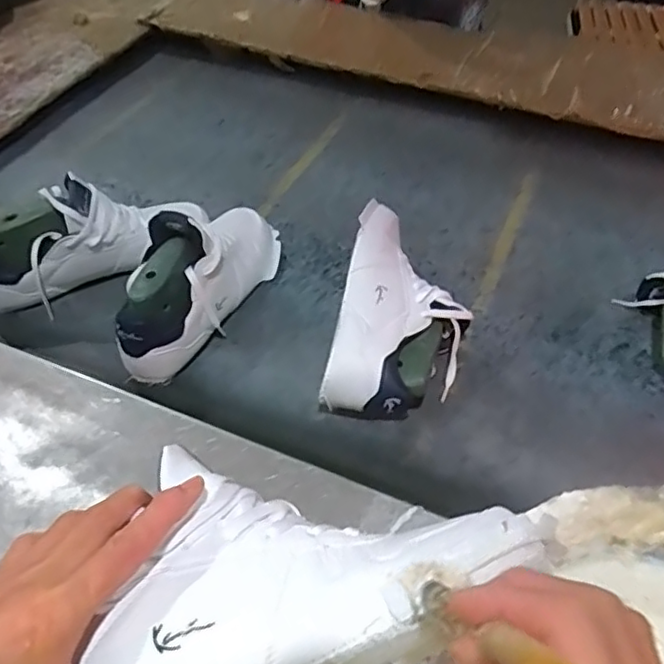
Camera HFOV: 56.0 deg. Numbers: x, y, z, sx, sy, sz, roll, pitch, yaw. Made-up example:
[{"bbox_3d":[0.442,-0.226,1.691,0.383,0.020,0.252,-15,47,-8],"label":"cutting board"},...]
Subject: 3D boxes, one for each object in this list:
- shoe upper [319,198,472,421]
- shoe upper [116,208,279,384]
[{"bbox_3d":[0.078,-0.021,0.677,0.131,0.087,0.246,11,48,4],"label":"shoe upper"},{"bbox_3d":[-0.145,-0.071,0.710,0.094,0.122,0.288,20,50,12],"label":"shoe upper"}]

